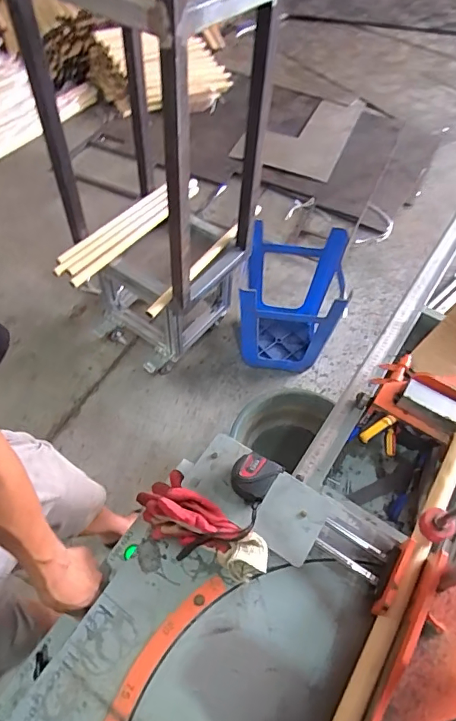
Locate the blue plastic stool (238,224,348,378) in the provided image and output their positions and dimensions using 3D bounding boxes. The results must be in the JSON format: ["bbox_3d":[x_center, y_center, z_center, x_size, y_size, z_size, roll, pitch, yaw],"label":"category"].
[{"bbox_3d":[0.200,-0.181,1.546,0.311,0.412,0.289,9,56,2],"label":"blue plastic stool"}]

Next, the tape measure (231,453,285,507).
[{"bbox_3d":[0.037,0.168,0.643,0.059,0.034,0.062,30,59,16],"label":"tape measure"}]

